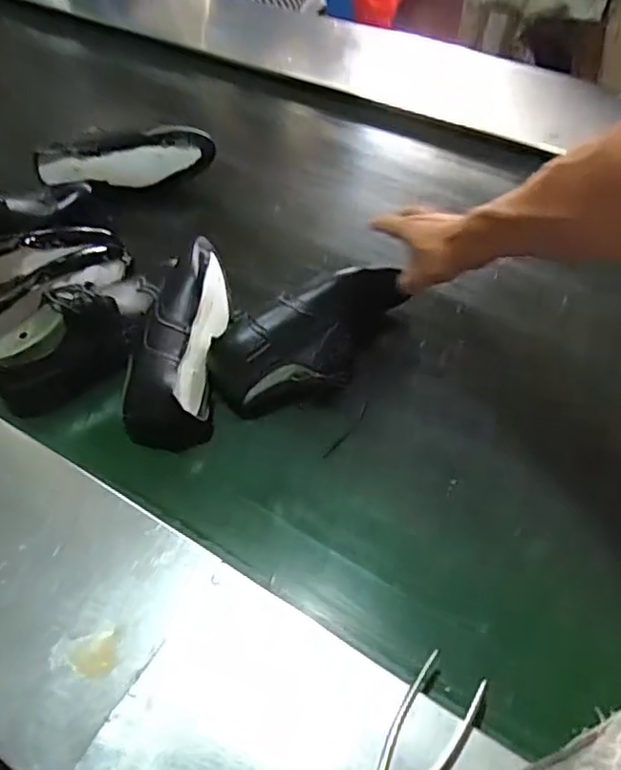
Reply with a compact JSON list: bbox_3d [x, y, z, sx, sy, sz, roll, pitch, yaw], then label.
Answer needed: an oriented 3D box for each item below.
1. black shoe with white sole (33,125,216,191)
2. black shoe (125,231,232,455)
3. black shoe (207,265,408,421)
[{"bbox_3d":[-0.278,-0.346,0.962,0.255,0.071,0.084,1,52,5],"label":"black shoe with white sole"},{"bbox_3d":[-0.150,-0.058,0.743,0.093,0.087,0.253,0,52,4],"label":"black shoe"},{"bbox_3d":[0.006,-0.054,0.726,0.249,0.088,0.089,-32,57,-13],"label":"black shoe"}]

